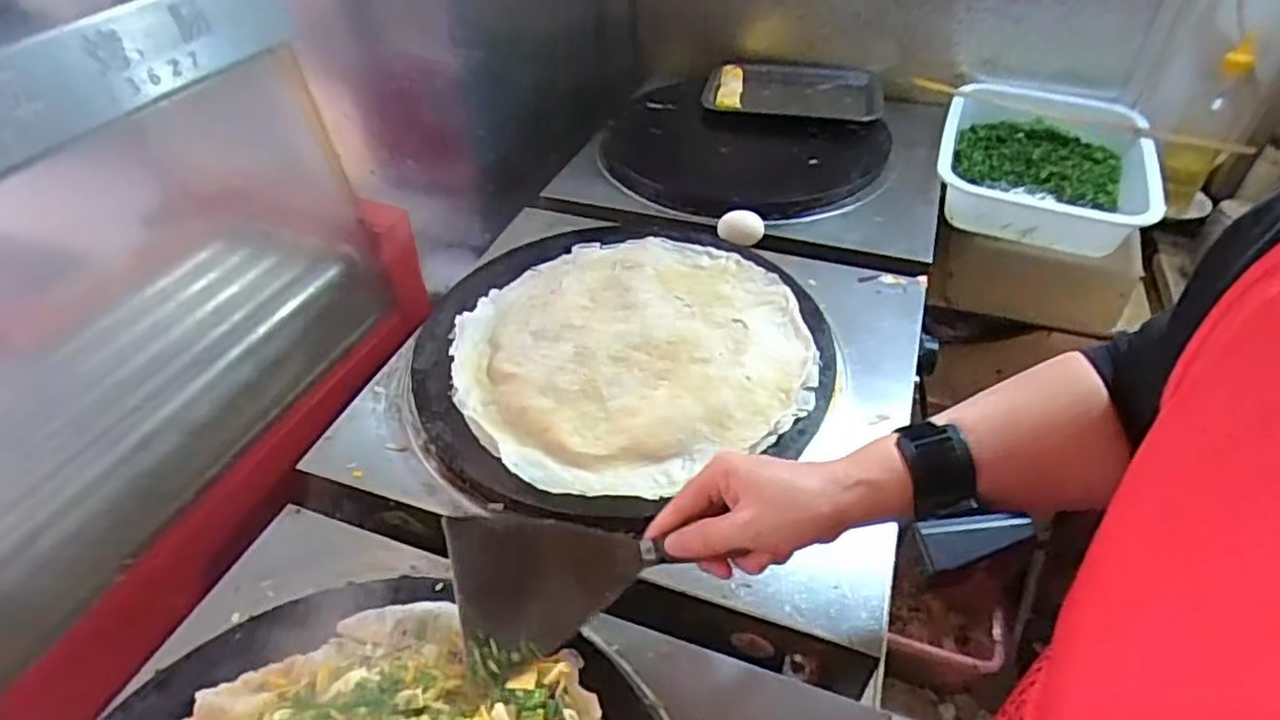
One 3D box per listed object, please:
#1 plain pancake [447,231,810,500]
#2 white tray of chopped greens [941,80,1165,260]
[{"bbox_3d":[-0.009,-0.016,0.665,0.312,0.022,0.312,-1,43,1],"label":"plain pancake"},{"bbox_3d":[0.537,-0.257,0.950,0.251,0.081,0.336,14,45,16],"label":"white tray of chopped greens"}]

